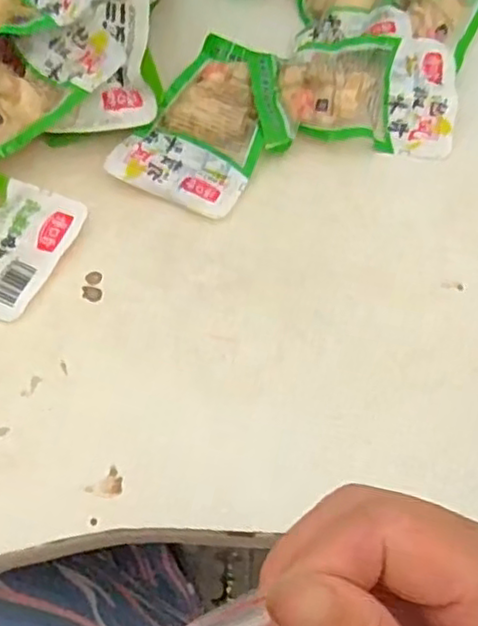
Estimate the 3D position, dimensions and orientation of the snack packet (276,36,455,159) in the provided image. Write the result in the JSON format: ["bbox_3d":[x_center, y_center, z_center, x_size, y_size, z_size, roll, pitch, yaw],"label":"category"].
[{"bbox_3d":[0.081,-0.140,0.425,0.110,0.029,0.074,4,61,2],"label":"snack packet"}]

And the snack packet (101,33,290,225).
[{"bbox_3d":[-0.015,-0.117,0.415,0.084,0.021,0.120,25,64,13],"label":"snack packet"}]

